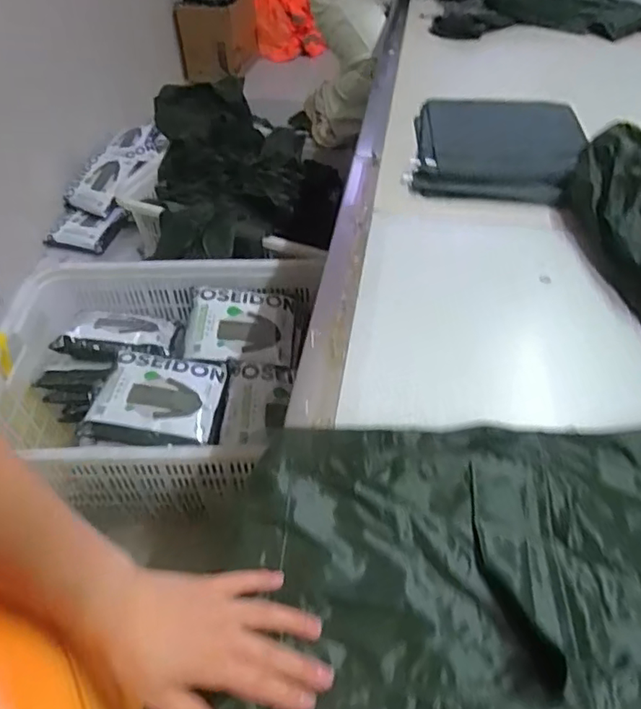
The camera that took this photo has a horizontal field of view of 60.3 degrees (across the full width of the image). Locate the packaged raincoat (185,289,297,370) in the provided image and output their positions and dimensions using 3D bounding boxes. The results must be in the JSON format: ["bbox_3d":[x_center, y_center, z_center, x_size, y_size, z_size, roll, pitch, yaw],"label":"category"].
[{"bbox_3d":[-0.202,-0.074,1.364,0.267,0.055,0.221,0,45,0],"label":"packaged raincoat"}]

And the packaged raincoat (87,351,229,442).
[{"bbox_3d":[-0.352,0.089,1.203,0.246,0.051,0.218,4,46,4],"label":"packaged raincoat"}]

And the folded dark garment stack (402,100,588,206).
[{"bbox_3d":[0.300,-0.375,0.937,0.278,0.053,0.347,8,46,8],"label":"folded dark garment stack"}]

